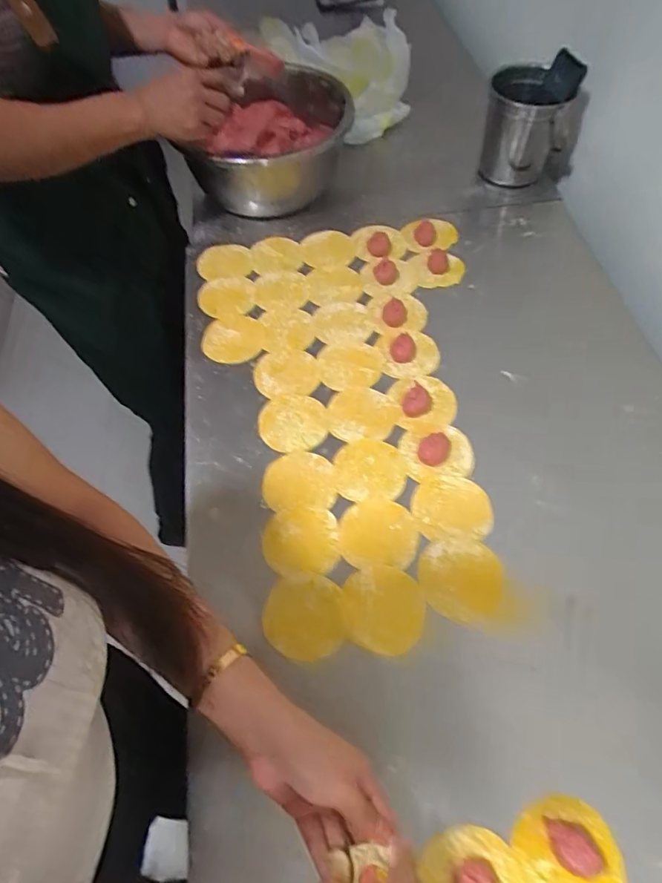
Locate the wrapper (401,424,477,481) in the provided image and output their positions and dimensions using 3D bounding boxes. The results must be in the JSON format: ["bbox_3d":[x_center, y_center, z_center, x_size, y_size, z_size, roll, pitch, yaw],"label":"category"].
[{"bbox_3d":[0.124,0.012,0.602,0.079,0.014,0.066,-8,58,-2],"label":"wrapper"}]

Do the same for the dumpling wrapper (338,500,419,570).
[{"bbox_3d":[0.051,0.098,0.558,0.082,0.005,0.075,-1,58,2],"label":"dumpling wrapper"}]

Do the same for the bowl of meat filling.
[{"bbox_3d":[-0.086,-0.464,0.844,0.200,0.145,0.273,28,63,18],"label":"bowl of meat filling"}]

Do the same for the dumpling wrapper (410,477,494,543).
[{"bbox_3d":[0.132,0.074,0.568,0.084,0.004,0.074,-4,58,1],"label":"dumpling wrapper"}]

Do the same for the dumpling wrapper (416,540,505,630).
[{"bbox_3d":[0.130,0.139,0.525,0.081,0.007,0.083,11,59,10],"label":"dumpling wrapper"}]

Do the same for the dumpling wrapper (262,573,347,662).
[{"bbox_3d":[-0.026,0.172,0.513,0.079,0.004,0.080,-1,58,2],"label":"dumpling wrapper"}]

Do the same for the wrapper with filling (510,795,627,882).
[{"bbox_3d":[0.187,0.326,0.400,0.077,0.026,0.083,-1,58,2],"label":"wrapper with filling"}]

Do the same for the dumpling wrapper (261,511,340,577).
[{"bbox_3d":[-0.033,0.108,0.555,0.079,0.006,0.072,-5,58,0],"label":"dumpling wrapper"}]

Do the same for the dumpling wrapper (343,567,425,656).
[{"bbox_3d":[0.053,0.166,0.515,0.075,0.005,0.081,-2,58,1],"label":"dumpling wrapper"}]

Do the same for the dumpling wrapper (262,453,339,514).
[{"bbox_3d":[-0.036,0.046,0.596,0.081,0.004,0.073,-1,57,0],"label":"dumpling wrapper"}]

